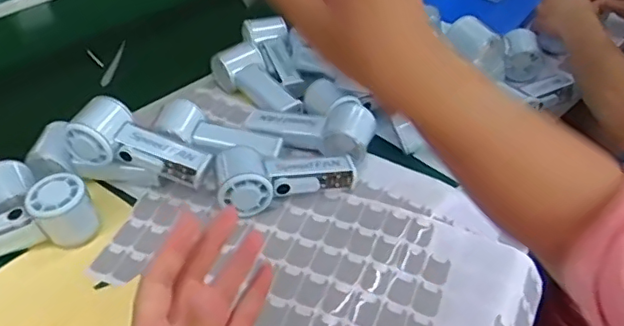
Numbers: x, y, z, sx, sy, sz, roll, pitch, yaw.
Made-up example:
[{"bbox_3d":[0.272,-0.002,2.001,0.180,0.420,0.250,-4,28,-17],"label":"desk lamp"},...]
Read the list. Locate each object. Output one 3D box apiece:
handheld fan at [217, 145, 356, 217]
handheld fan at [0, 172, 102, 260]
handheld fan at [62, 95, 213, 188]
[{"bbox_3d":[-0.031,0.010,0.623,0.149,0.052,0.061,-14,43,-15],"label":"handheld fan"},{"bbox_3d":[-0.299,0.061,0.568,0.151,0.059,0.049,-14,43,-15],"label":"handheld fan"},{"bbox_3d":[-0.186,-0.018,0.614,0.151,0.055,0.056,21,43,-4],"label":"handheld fan"}]

